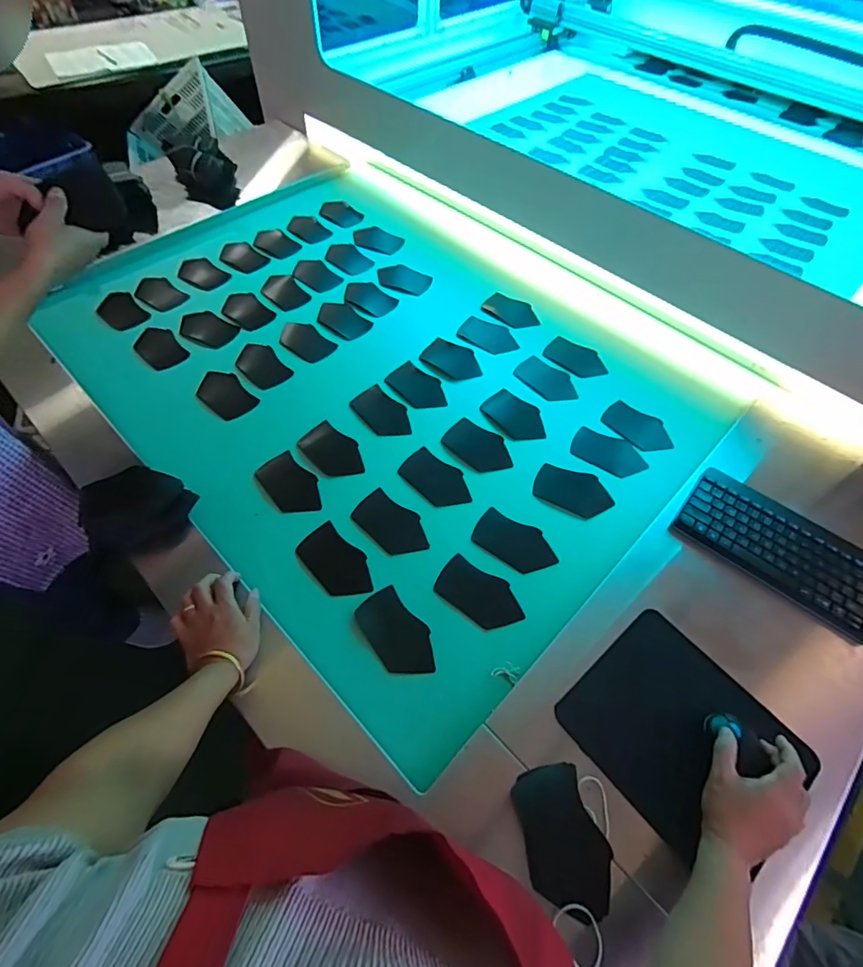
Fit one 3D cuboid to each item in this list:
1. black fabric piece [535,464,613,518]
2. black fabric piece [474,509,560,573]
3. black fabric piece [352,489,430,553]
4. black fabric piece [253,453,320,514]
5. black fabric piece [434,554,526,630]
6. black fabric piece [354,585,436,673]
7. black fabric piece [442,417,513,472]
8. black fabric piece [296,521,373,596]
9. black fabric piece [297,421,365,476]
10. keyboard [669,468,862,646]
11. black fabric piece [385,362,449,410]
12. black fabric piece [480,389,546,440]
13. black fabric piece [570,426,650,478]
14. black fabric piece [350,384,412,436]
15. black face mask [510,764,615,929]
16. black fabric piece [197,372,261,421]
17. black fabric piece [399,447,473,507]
[{"bbox_3d":[0.237,0.011,0.793,0.124,0.006,0.077,21,59,12],"label":"black fabric piece"},{"bbox_3d":[0.131,0.092,0.742,0.127,0.005,0.072,29,65,17],"label":"black fabric piece"},{"bbox_3d":[-0.062,0.063,0.749,0.128,0.004,0.073,39,64,22],"label":"black fabric piece"},{"bbox_3d":[-0.232,0.002,0.779,0.073,0.006,0.124,-37,65,-22],"label":"black fabric piece"},{"bbox_3d":[0.071,0.162,0.693,0.126,0.004,0.072,35,68,17],"label":"black fabric piece"},{"bbox_3d":[-0.048,0.208,0.656,0.070,0.004,0.129,-31,63,-20],"label":"black fabric piece"},{"bbox_3d":[0.083,-0.063,0.834,0.124,0.007,0.075,35,69,17],"label":"black fabric piece"},{"bbox_3d":[-0.142,0.118,0.710,0.073,0.006,0.126,-39,65,-23],"label":"black fabric piece"},{"bbox_3d":[-0.172,-0.055,0.819,0.127,0.006,0.076,39,64,21],"label":"black fabric piece"},{"bbox_3d":[0.515,0.097,0.698,0.277,0.018,0.149,34,62,19],"label":"keyboard"},{"bbox_3d":[-0.025,-0.185,0.909,0.078,0.004,0.127,-37,65,-22],"label":"black fabric piece"},{"bbox_3d":[0.153,-0.123,0.871,0.077,0.011,0.123,-38,65,-23],"label":"black fabric piece"},{"bbox_3d":[0.316,-0.055,0.846,0.127,0.008,0.071,27,70,15],"label":"black fabric piece"},{"bbox_3d":[-0.089,-0.130,0.874,0.074,0.004,0.128,-33,64,-21],"label":"black fabric piece"},{"bbox_3d":[0.142,0.386,0.512,0.081,0.015,0.134,-13,58,-10],"label":"black face mask"},{"bbox_3d":[-0.390,-0.168,0.891,0.078,0.007,0.134,-38,65,-23],"label":"black fabric piece"},{"bbox_3d":[0.009,-0.007,0.802,0.077,0.005,0.128,-38,65,-23],"label":"black fabric piece"}]

